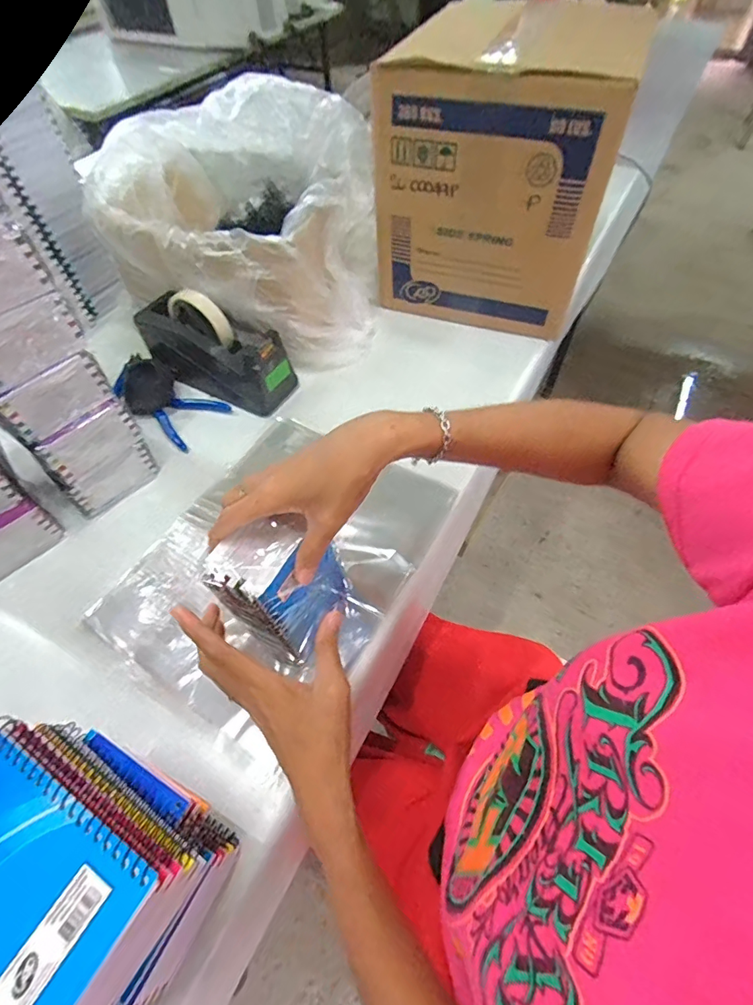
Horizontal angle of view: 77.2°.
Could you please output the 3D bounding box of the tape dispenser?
[{"bbox_3d":[-0.217,-0.203,0.629,0.203,0.113,0.068,21,59,16],"label":"tape dispenser"}]

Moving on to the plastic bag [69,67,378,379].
[{"bbox_3d":[-0.181,-0.398,0.678,0.361,0.233,0.318,8,56,7],"label":"plastic bag"}]

